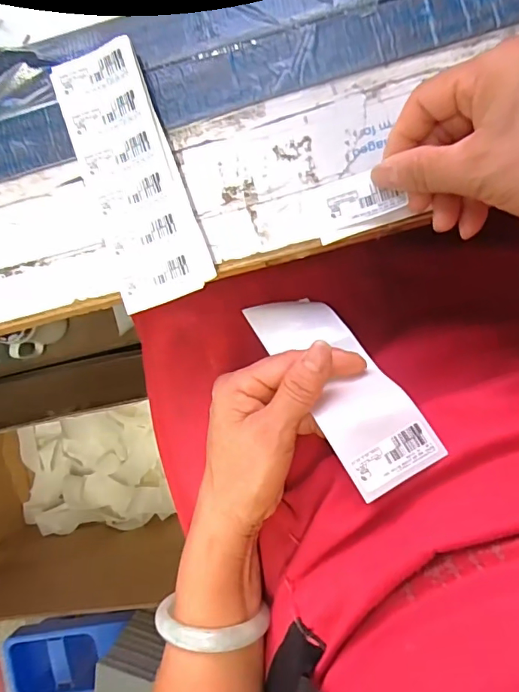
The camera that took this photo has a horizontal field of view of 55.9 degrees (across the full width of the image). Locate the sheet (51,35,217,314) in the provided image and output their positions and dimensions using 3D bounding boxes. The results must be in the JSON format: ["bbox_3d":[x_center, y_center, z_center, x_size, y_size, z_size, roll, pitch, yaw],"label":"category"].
[{"bbox_3d":[-0.078,-0.102,0.295,0.057,0.006,0.156,-20,90,11],"label":"sheet"}]

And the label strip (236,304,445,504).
[{"bbox_3d":[0.046,0.019,0.298,0.051,0.011,0.142,-29,57,-6],"label":"label strip"}]

